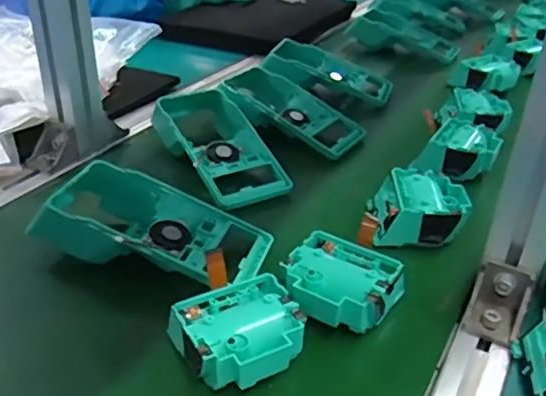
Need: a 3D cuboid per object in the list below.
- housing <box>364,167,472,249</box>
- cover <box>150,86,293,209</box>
[{"bbox_3d":[0.130,0.013,0.521,0.079,0.047,0.084,2,31,0],"label":"housing"},{"bbox_3d":[-0.059,-0.056,0.609,0.086,0.046,0.176,-14,35,-25],"label":"cover"}]

